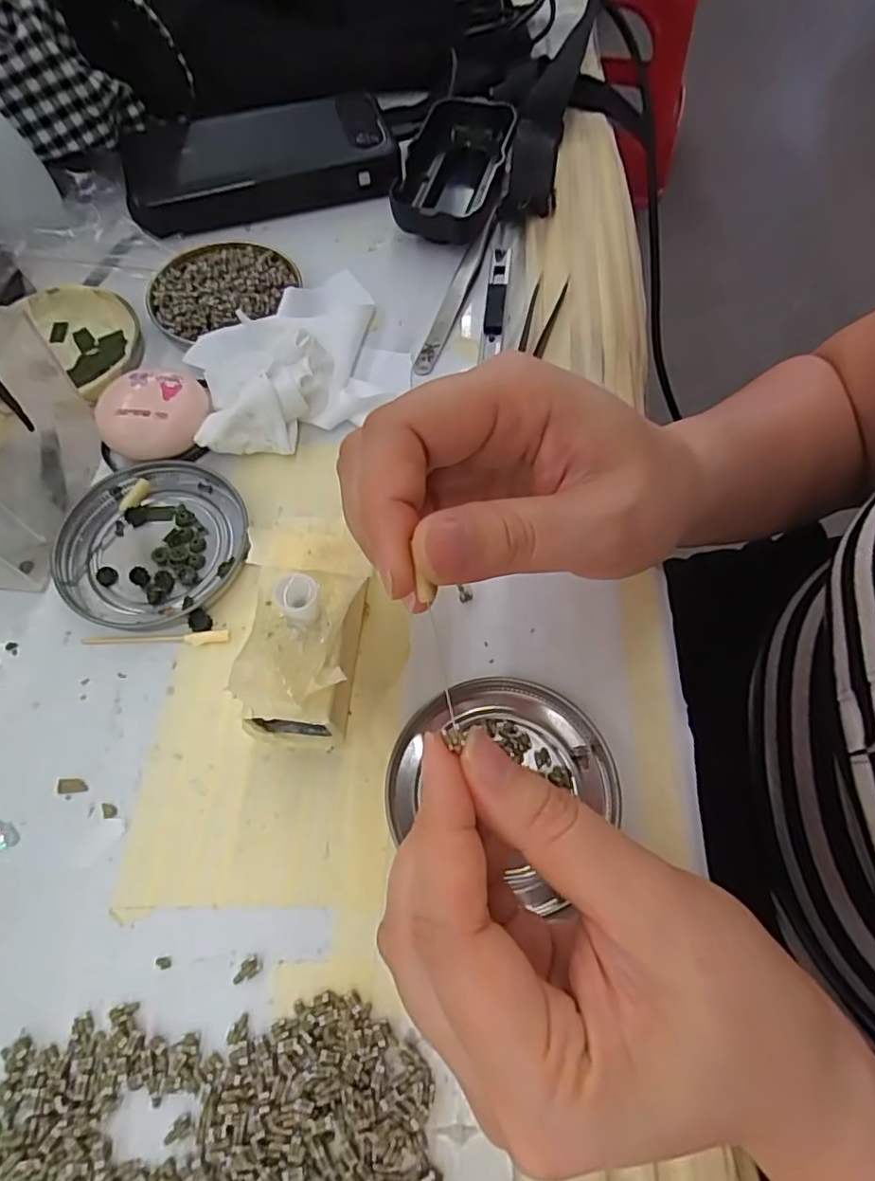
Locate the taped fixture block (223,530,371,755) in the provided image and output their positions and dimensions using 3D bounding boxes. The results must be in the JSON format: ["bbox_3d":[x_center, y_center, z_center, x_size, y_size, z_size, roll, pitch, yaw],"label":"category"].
[{"bbox_3d":[-0.045,0.014,0.224,0.046,0.046,0.083,-5,65,-2],"label":"taped fixture block"}]

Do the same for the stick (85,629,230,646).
[{"bbox_3d":[-0.114,0.020,0.245,0.059,0.004,0.006,-4,65,-1],"label":"stick"}]

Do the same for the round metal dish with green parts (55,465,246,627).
[{"bbox_3d":[-0.123,-0.021,0.263,0.073,0.007,0.080,0,65,0],"label":"round metal dish with green parts"}]

